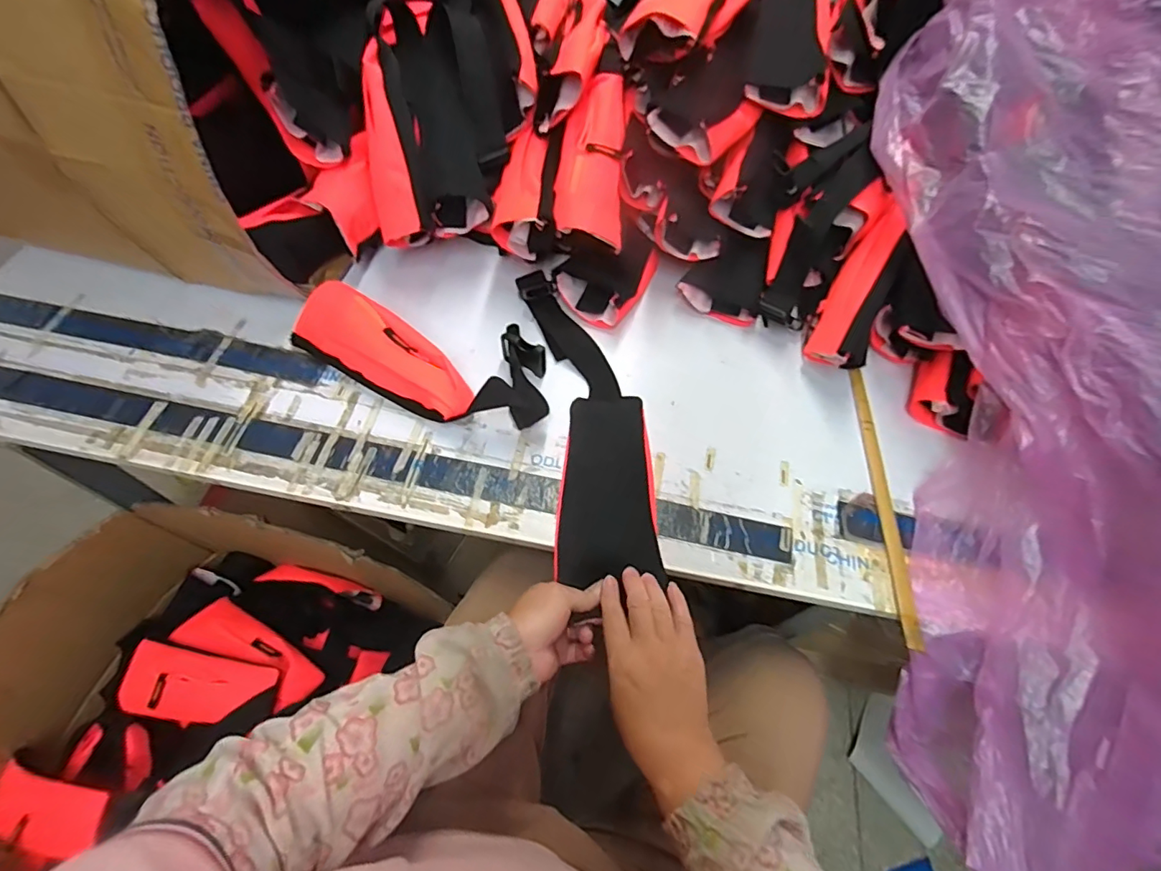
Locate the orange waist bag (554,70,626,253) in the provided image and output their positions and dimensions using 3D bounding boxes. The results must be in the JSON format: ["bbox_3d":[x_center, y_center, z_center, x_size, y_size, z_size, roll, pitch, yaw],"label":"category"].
[{"bbox_3d":[0.019,-0.348,0.629,0.082,0.043,0.237,6,80,0],"label":"orange waist bag"}]

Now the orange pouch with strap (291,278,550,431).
[{"bbox_3d":[-0.179,-0.096,0.597,0.302,0.060,0.125,25,61,11],"label":"orange pouch with strap"}]

